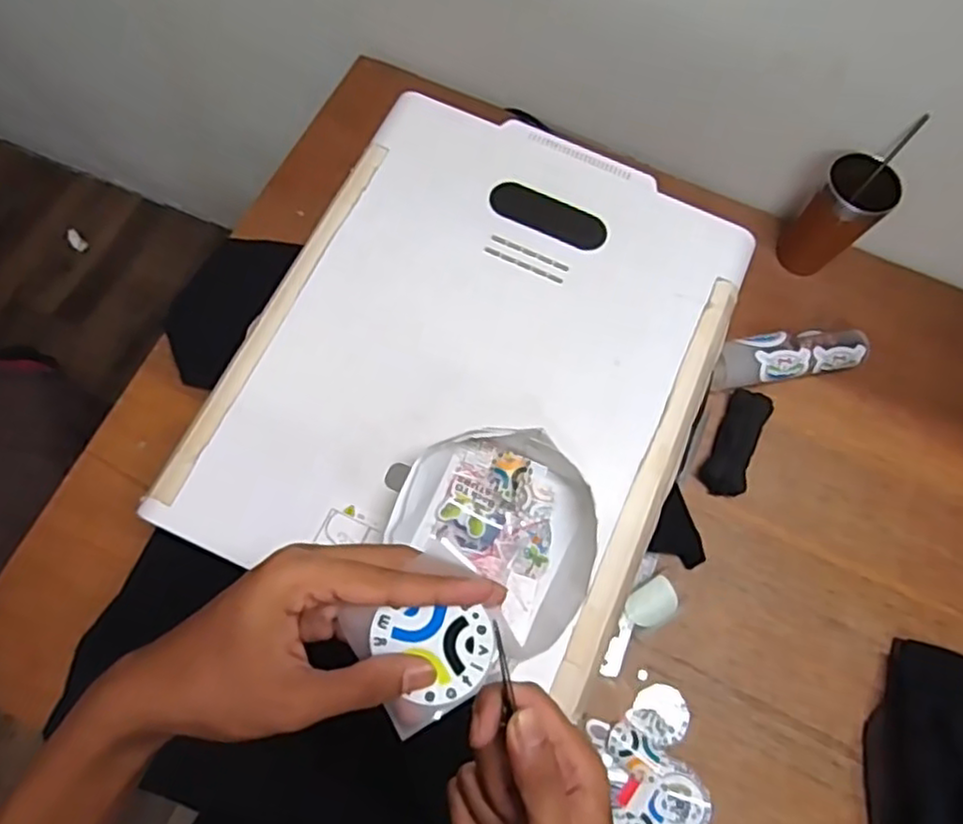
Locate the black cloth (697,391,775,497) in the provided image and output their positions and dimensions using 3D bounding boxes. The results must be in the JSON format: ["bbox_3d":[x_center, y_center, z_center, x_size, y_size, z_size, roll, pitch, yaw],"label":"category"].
[{"bbox_3d":[0.293,0.034,0.773,0.047,0.030,0.126,26,70,3],"label":"black cloth"}]

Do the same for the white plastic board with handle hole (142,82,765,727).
[{"bbox_3d":[0.000,-0.055,0.626,0.402,0.034,0.505,24,70,3],"label":"white plastic board with handle hole"}]

